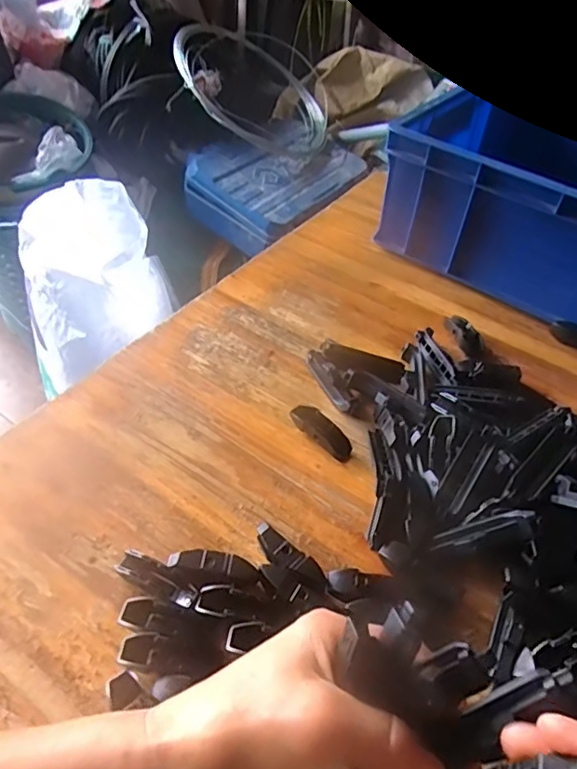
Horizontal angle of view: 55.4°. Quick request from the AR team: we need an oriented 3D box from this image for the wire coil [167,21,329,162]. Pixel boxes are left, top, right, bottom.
[{"bbox_3d":[-0.085,-0.767,1.379,0.414,0.055,0.421,12,67,-30],"label":"wire coil"}]

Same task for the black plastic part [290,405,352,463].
[{"bbox_3d":[0.024,0.033,0.401,0.054,0.015,0.014,35,53,26],"label":"black plastic part"}]

